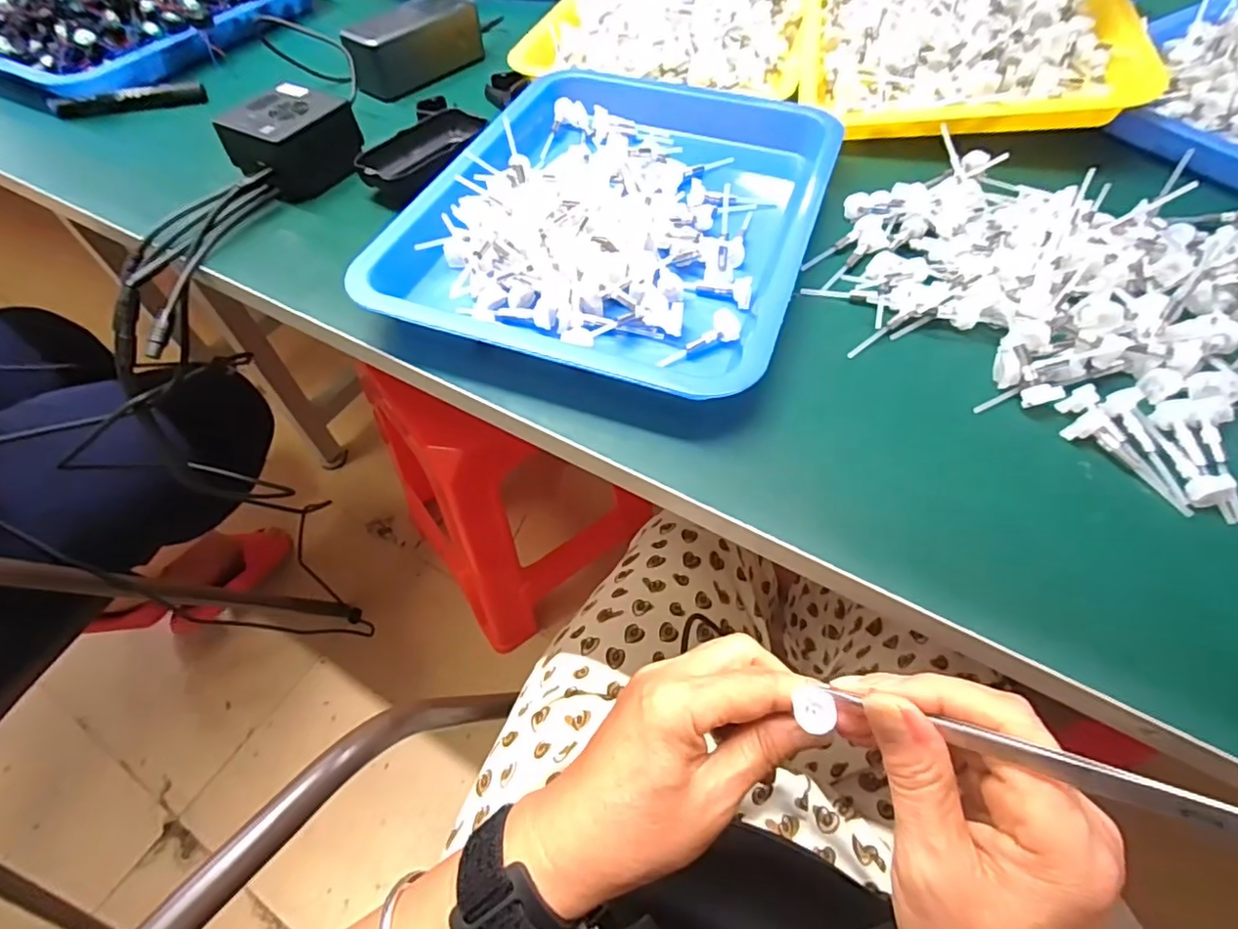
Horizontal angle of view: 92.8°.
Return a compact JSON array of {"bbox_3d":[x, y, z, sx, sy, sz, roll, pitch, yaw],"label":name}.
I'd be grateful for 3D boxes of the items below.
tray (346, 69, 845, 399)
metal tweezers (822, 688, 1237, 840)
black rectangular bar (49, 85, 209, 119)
[{"bbox_3d":[0.006,-0.192,0.424,0.264,0.035,0.333,17,58,12],"label":"tray"},{"bbox_3d":[0.125,0.093,0.192,0.125,0.011,0.005,-3,40,54],"label":"metal tweezers"},{"bbox_3d":[-0.460,-0.344,0.559,0.124,0.020,0.017,-17,57,-10],"label":"black rectangular bar"}]

